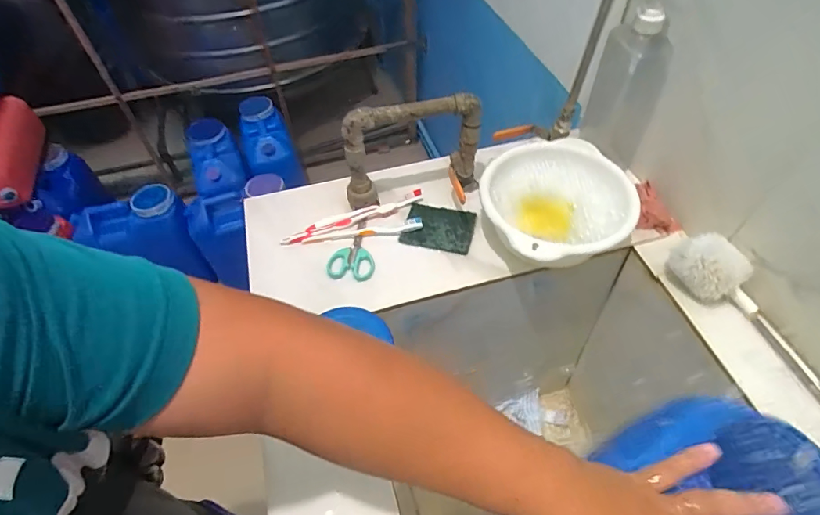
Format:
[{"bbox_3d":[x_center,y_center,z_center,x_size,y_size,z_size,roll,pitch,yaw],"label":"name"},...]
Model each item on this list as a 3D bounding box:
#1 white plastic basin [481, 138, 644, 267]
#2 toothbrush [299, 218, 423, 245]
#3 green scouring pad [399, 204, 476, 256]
[{"bbox_3d":[0.200,-0.070,0.626,0.184,0.079,0.202,-2,53,2],"label":"white plastic basin"},{"bbox_3d":[-0.070,-0.038,0.658,0.175,0.020,0.015,-7,53,-2],"label":"toothbrush"},{"bbox_3d":[0.043,-0.046,0.666,0.101,0.007,0.080,9,54,10],"label":"green scouring pad"}]

